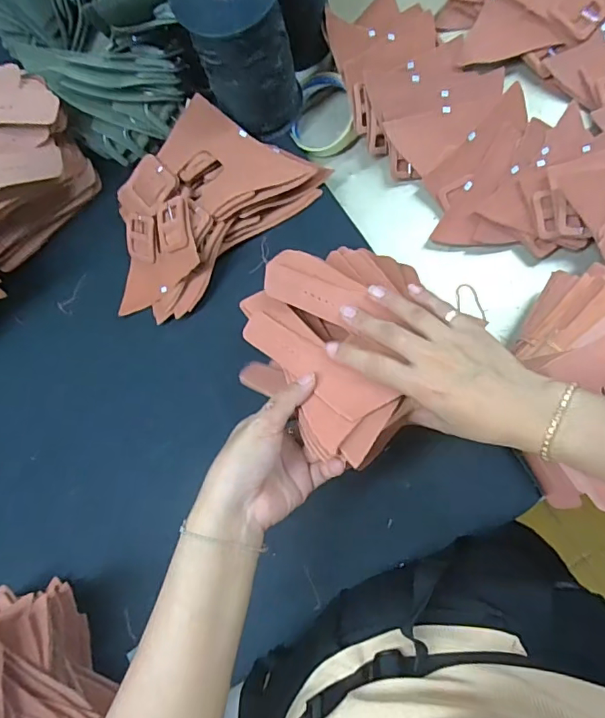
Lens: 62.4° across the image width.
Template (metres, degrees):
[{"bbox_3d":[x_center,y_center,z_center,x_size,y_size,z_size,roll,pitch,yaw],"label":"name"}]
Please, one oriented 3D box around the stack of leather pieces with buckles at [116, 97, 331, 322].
[{"bbox_3d":[-0.124,-0.164,0.556,0.264,0.065,0.148,-43,81,3],"label":"stack of leather pieces with buckles"}]

